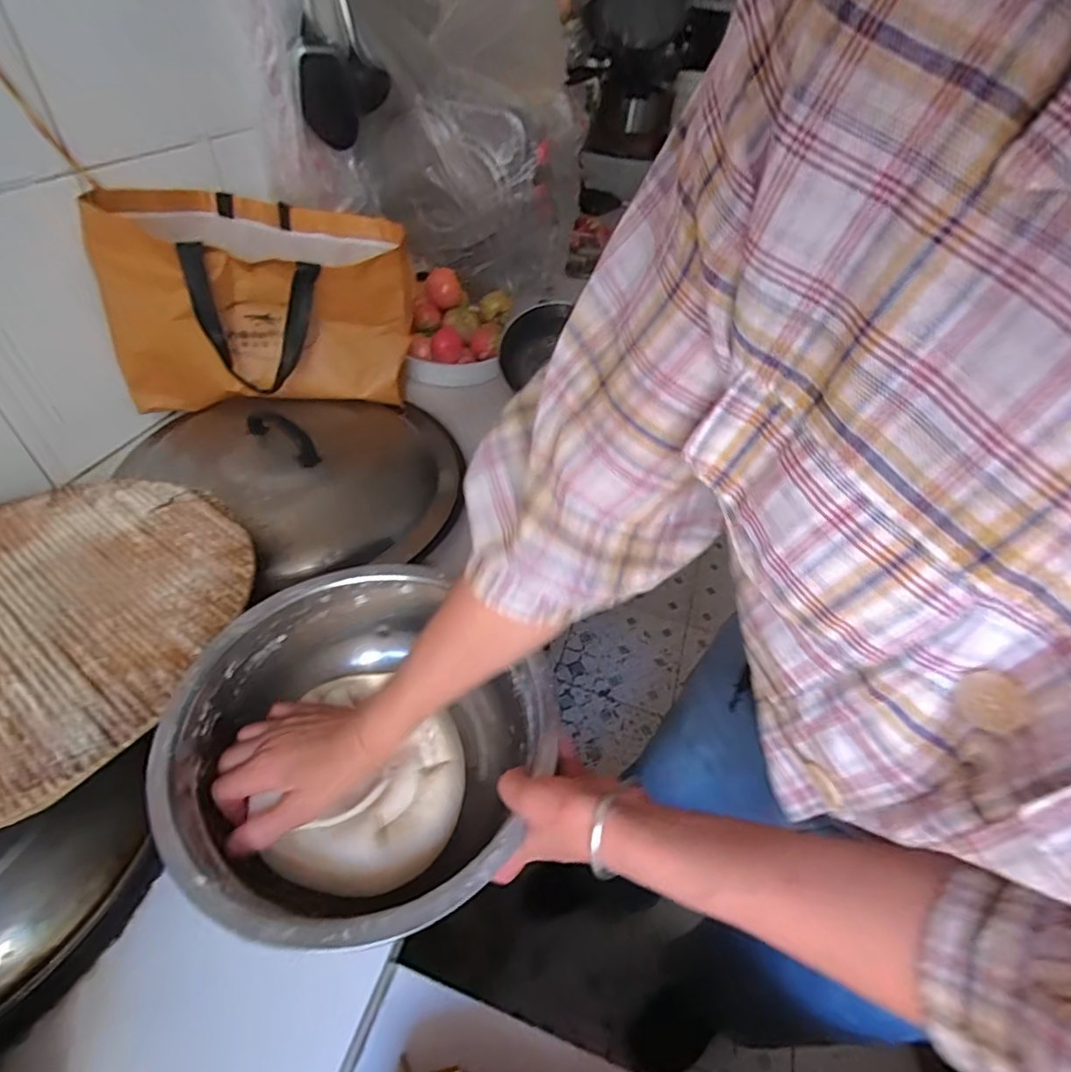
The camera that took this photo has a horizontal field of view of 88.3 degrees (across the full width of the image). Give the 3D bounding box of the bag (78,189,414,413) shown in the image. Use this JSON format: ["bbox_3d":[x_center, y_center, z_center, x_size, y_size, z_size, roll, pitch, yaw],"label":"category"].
[{"bbox_3d":[-0.326,-0.296,0.706,0.341,0.203,0.265,-2,47,-8],"label":"bag"}]

